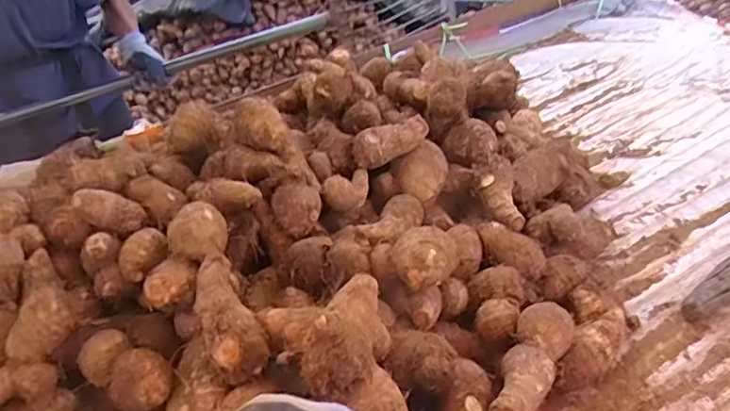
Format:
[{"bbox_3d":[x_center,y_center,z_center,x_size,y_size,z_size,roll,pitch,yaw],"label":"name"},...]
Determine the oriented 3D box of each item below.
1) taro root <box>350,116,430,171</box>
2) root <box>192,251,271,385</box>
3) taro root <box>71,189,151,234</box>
[{"bbox_3d":[0.027,-0.069,0.627,0.083,0.033,0.032,-24,39,-9],"label":"taro root"},{"bbox_3d":[-0.106,0.084,0.451,0.043,0.037,0.101,-15,57,-22],"label":"root"},{"bbox_3d":[-0.231,0.006,0.533,0.067,0.027,0.023,25,22,-30],"label":"taro root"}]

